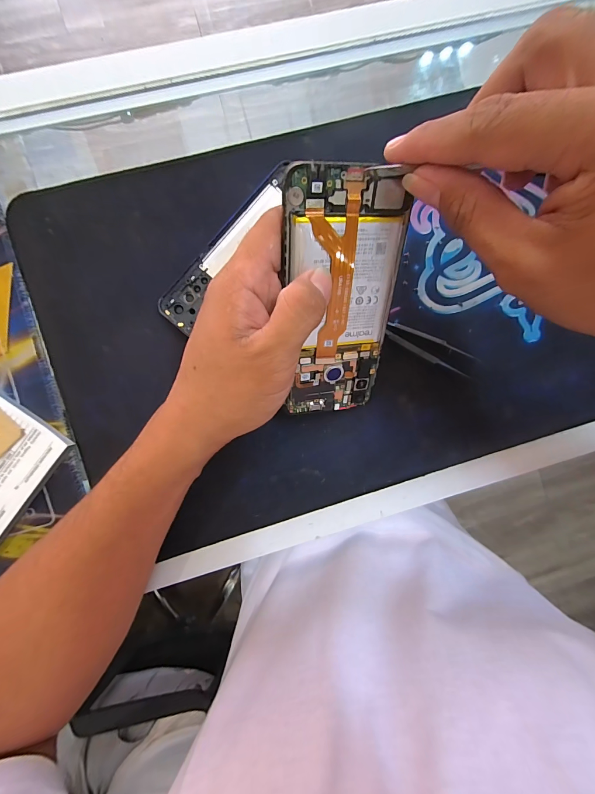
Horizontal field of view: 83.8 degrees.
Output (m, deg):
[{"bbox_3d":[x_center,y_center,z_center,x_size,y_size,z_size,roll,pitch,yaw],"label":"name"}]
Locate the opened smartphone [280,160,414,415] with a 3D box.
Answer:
[{"bbox_3d":[0.027,-0.050,0.206,0.067,0.005,0.150,-9,128,-12],"label":"opened smartphone"}]

